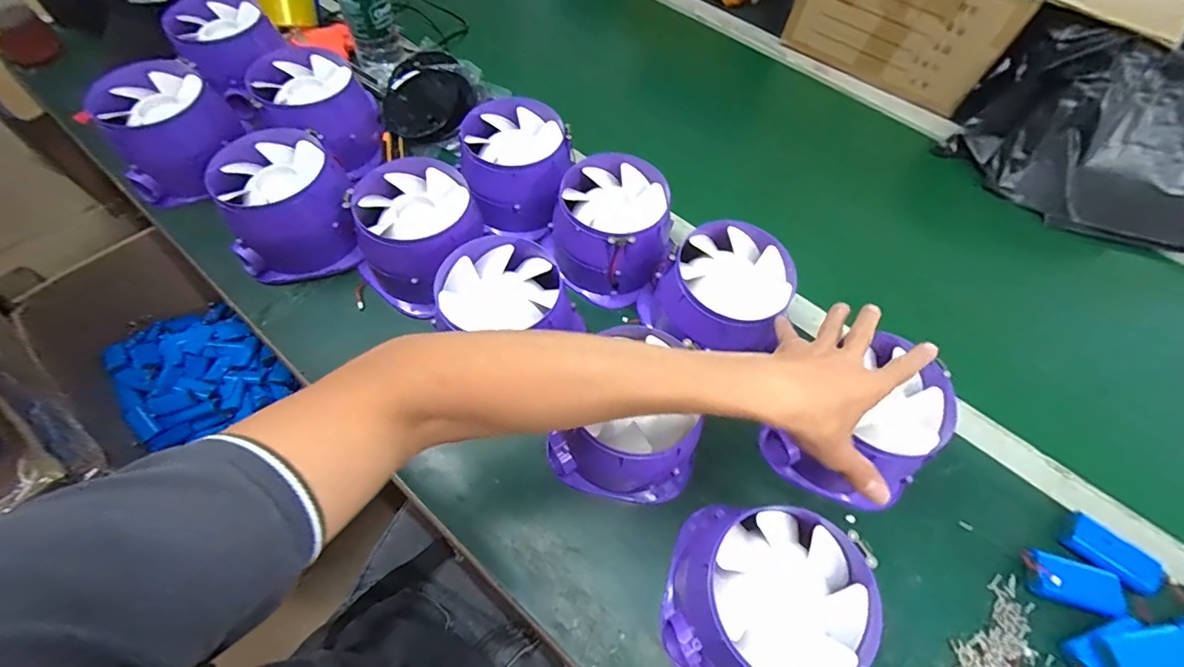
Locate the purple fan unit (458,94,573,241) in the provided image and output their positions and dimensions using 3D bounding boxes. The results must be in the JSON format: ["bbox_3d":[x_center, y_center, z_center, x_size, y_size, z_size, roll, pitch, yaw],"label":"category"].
[{"bbox_3d":[-0.088,-0.192,0.598,0.124,0.083,0.151,-2,60,-4],"label":"purple fan unit"}]

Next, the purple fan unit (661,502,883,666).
[{"bbox_3d":[0.130,0.201,0.387,0.129,0.090,0.139,22,61,9],"label":"purple fan unit"}]

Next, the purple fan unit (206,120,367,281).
[{"bbox_3d":[-0.326,-0.138,0.552,0.131,0.095,0.128,-19,63,-13],"label":"purple fan unit"}]

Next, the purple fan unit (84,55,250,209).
[{"bbox_3d":[-0.486,-0.235,0.580,0.112,0.106,0.138,-8,61,-8],"label":"purple fan unit"}]

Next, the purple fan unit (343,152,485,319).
[{"bbox_3d":[-0.183,-0.106,0.540,0.129,0.096,0.129,1,60,-2],"label":"purple fan unit"}]

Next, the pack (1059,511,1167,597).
[{"bbox_3d":[0.461,0.196,0.445,0.074,0.017,0.035,40,66,19],"label":"pack"}]

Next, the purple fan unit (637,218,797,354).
[{"bbox_3d":[0.134,-0.033,0.519,0.125,0.093,0.131,1,60,-2],"label":"purple fan unit"}]

